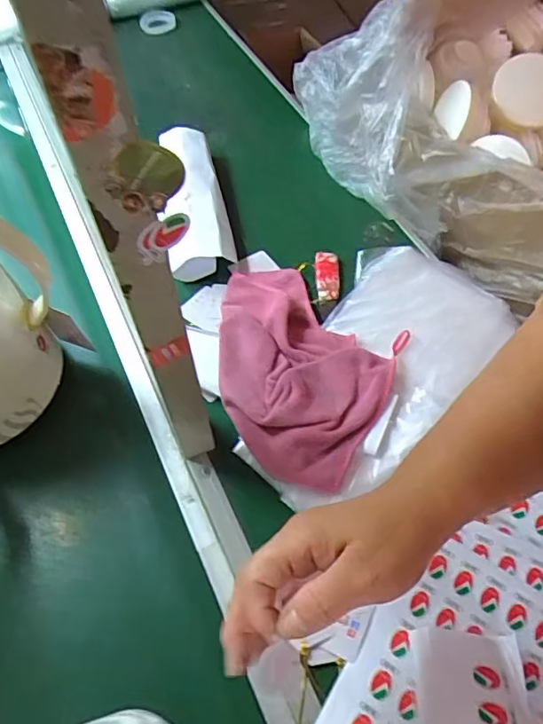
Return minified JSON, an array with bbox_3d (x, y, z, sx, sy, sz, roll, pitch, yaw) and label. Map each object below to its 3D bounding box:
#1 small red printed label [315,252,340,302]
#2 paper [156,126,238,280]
[{"bbox_3d":[0.063,-0.097,0.610,0.025,0.009,0.063,-1,57,1],"label":"small red printed label"},{"bbox_3d":[-0.096,-0.196,0.668,0.079,0.054,0.237,-10,57,-5],"label":"paper"}]

